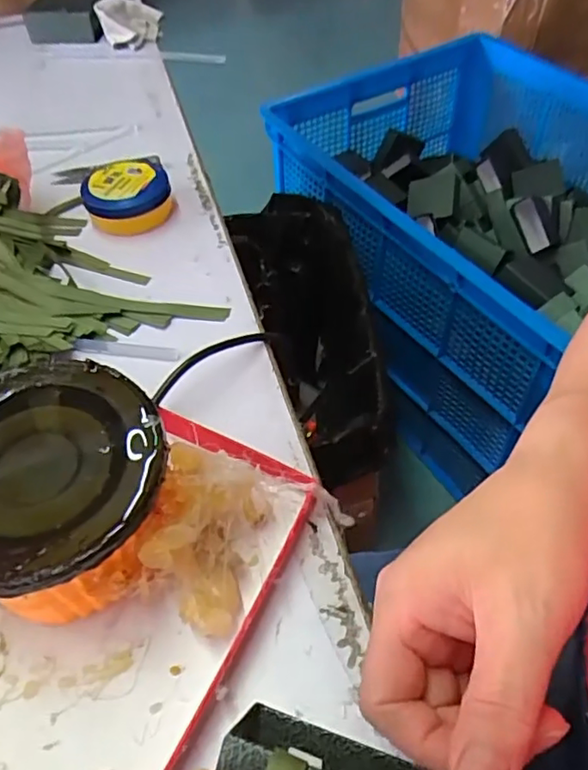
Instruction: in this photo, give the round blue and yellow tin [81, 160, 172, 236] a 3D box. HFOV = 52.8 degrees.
[{"bbox_3d":[-0.142,-0.160,0.507,0.072,0.035,0.064,-11,51,-6],"label":"round blue and yellow tin"}]

